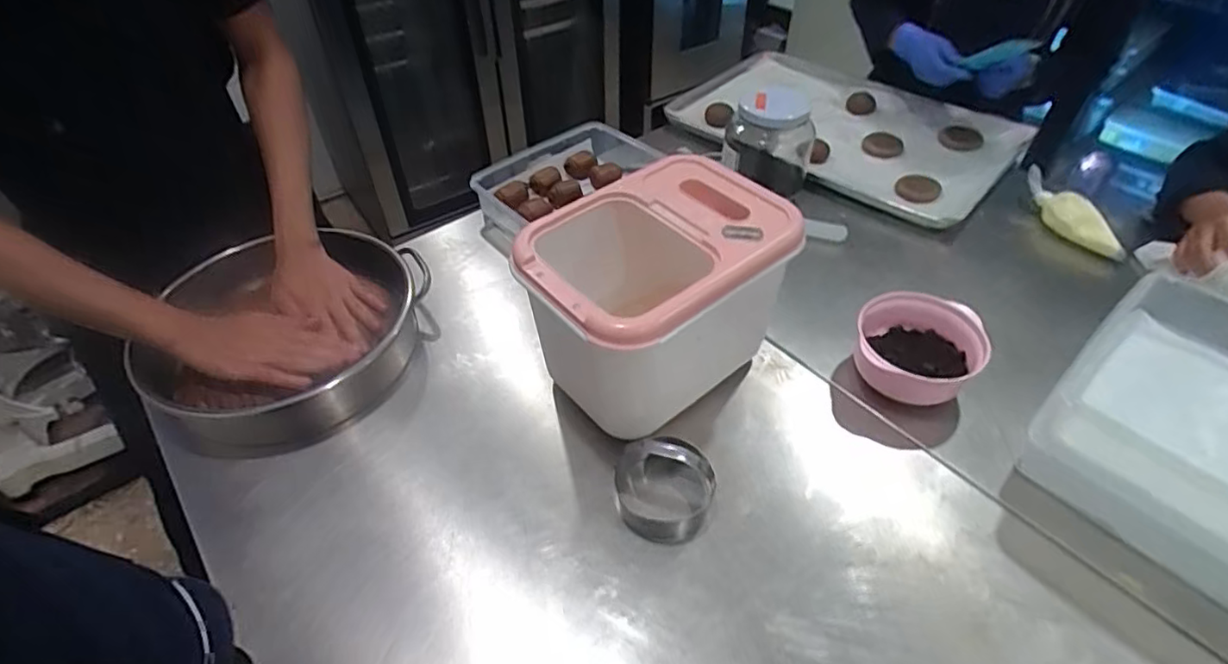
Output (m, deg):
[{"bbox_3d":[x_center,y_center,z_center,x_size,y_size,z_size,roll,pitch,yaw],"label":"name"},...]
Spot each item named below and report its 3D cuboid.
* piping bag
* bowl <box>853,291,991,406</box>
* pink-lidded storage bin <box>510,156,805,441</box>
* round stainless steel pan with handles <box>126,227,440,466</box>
[{"bbox_3d":[0.725,-0.183,0.970,0.042,0.065,0.187,-17,48,-15],"label":"piping bag"},{"bbox_3d":[0.367,0.023,0.743,0.138,0.093,0.111,18,49,18],"label":"bowl"},{"bbox_3d":[0.046,-0.031,0.719,0.282,0.222,0.208,-35,55,-28],"label":"pink-lidded storage bin"},{"bbox_3d":[-0.407,-0.002,0.791,0.313,0.112,0.319,-5,46,-4],"label":"round stainless steel pan with handles"}]

